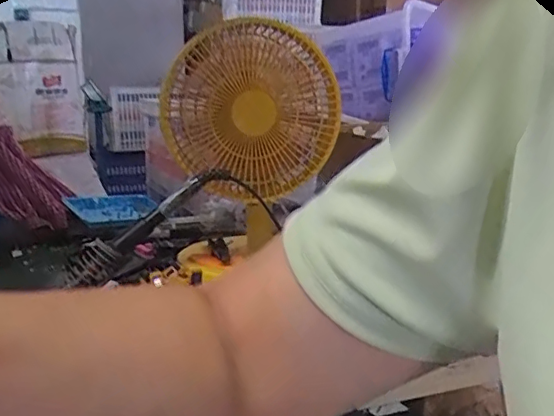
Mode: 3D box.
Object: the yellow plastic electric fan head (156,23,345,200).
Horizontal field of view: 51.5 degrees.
[{"bbox_3d":[-0.033,-0.121,0.710,0.209,0.198,0.083,-1,14,-7],"label":"yellow plastic electric fan head"}]

